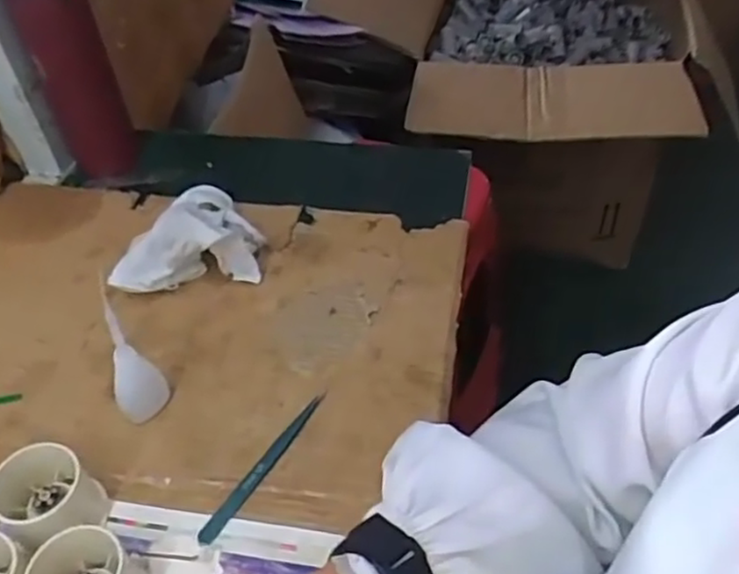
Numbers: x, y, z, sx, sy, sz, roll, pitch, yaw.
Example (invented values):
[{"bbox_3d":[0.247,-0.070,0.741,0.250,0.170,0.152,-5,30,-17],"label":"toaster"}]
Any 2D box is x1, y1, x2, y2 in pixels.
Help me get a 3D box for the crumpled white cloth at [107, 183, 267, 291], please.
[{"bbox_3d":[-0.154,-0.046,0.567,0.115,0.060,0.089,-13,48,-10],"label":"crumpled white cloth"}]

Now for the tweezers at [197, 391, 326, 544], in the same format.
[{"bbox_3d":[-0.068,0.116,0.453,0.012,0.005,0.124,25,53,24],"label":"tweezers"}]

